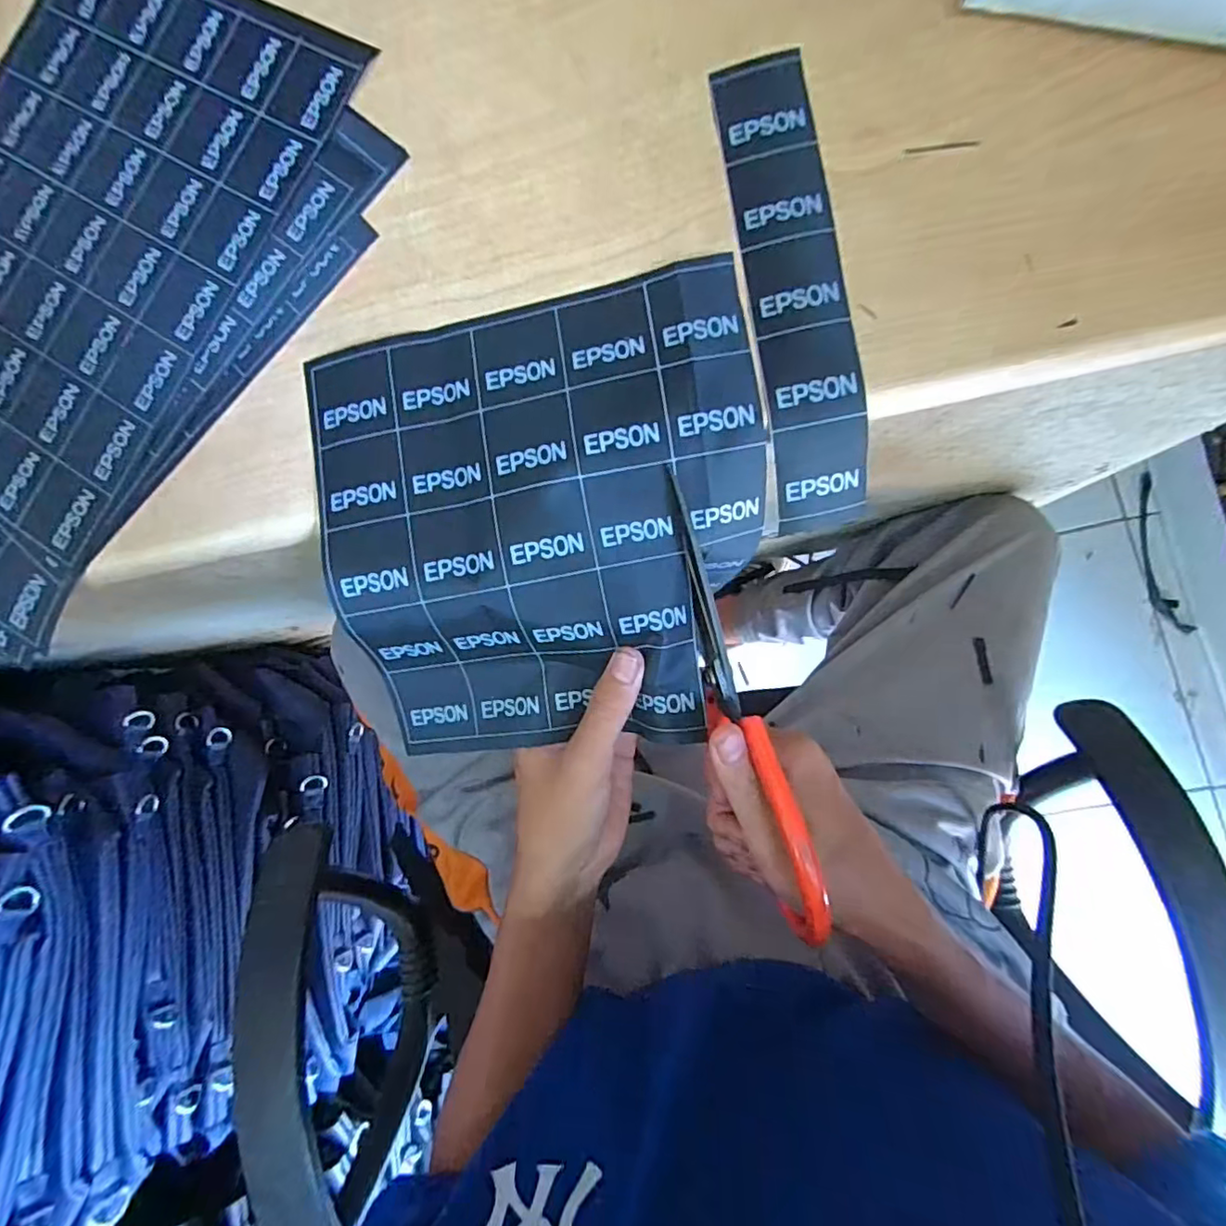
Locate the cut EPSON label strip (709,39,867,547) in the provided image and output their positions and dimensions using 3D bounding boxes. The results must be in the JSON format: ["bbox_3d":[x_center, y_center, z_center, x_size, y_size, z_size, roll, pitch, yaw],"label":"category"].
[{"bbox_3d":[0.079,-0.139,0.264,0.038,0.029,0.200,-9,85,8],"label":"cut EPSON label strip"}]

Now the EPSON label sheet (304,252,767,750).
[{"bbox_3d":[-0.028,-0.037,0.279,0.196,0.047,0.191,-10,84,8],"label":"EPSON label sheet"}]

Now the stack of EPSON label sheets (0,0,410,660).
[{"bbox_3d":[-0.276,-0.167,0.308,0.239,0.004,0.342,34,91,10],"label":"stack of EPSON label sheets"}]

